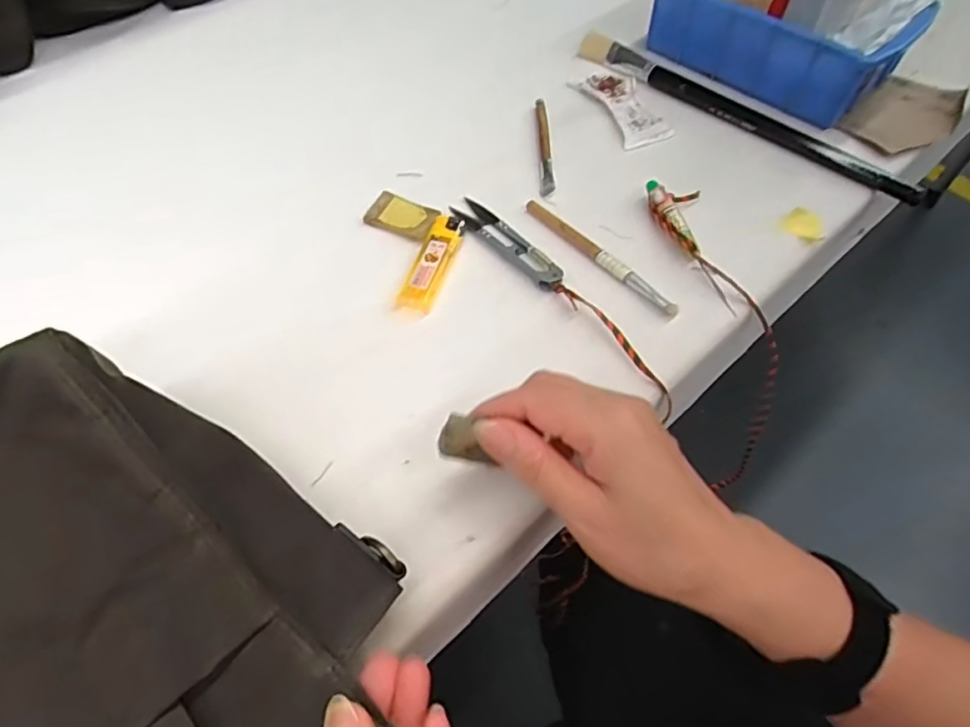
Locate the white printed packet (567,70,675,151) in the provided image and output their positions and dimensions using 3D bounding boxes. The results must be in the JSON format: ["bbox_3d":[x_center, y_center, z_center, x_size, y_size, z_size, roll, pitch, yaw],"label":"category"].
[{"bbox_3d":[0.113,-0.213,0.507,0.050,0.004,0.097,-15,58,-12],"label":"white printed packet"}]

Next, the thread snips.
[{"bbox_3d":[0.015,-0.084,0.414,0.024,0.005,0.102,-33,63,-22],"label":"thread snips"}]

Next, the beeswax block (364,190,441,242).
[{"bbox_3d":[-0.057,-0.103,0.428,0.050,0.006,0.034,22,58,12],"label":"beeswax block"}]

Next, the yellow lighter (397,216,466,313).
[{"bbox_3d":[-0.033,-0.067,0.400,0.022,0.009,0.078,15,57,8],"label":"yellow lighter"}]

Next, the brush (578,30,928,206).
[{"bbox_3d":[0.200,-0.205,0.498,0.027,0.015,0.302,-38,65,-24],"label":"brush"}]

